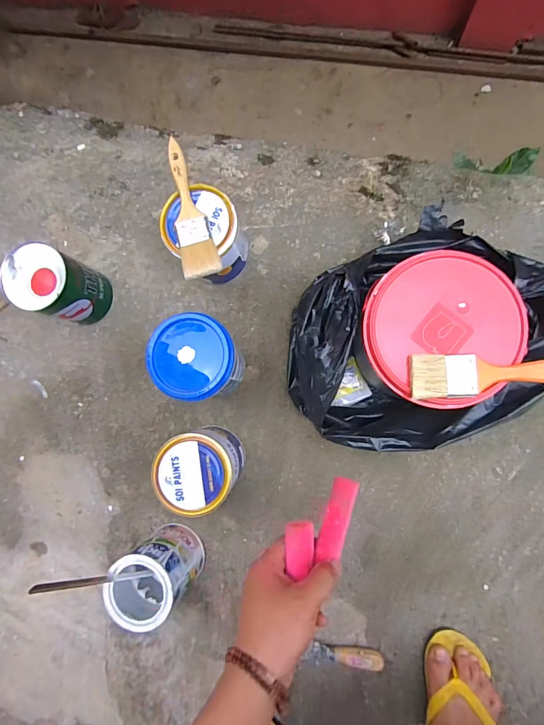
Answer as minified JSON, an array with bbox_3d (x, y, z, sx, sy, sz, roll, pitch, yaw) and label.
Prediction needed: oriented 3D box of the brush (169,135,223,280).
[{"bbox_3d":[-0.117,-0.209,0.546,0.047,0.012,0.190,-16,83,4],"label":"brush"}]

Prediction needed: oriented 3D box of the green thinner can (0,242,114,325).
[{"bbox_3d":[-0.328,-0.118,0.631,0.094,0.140,0.091,-1,84,6],"label":"green thinner can"}]

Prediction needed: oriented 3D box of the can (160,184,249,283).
[{"bbox_3d":[-0.096,-0.190,0.618,0.102,0.143,0.100,-1,84,6],"label":"can"}]

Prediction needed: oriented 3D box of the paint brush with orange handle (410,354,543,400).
[{"bbox_3d":[0.246,0.012,0.447,0.177,0.013,0.048,-4,88,5],"label":"paint brush with orange handle"}]

